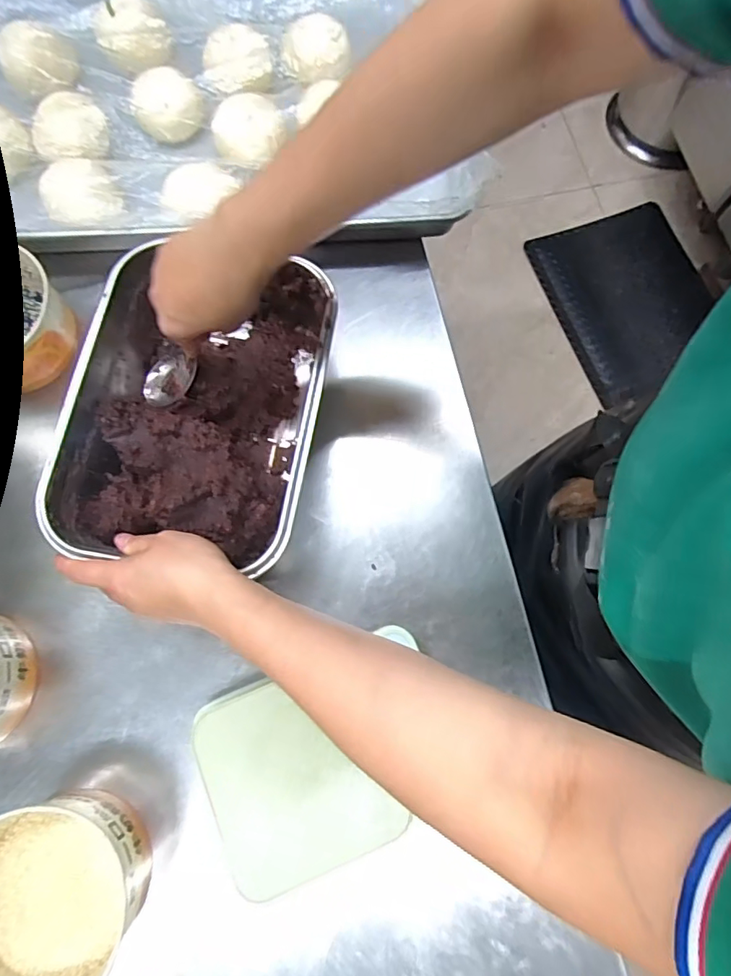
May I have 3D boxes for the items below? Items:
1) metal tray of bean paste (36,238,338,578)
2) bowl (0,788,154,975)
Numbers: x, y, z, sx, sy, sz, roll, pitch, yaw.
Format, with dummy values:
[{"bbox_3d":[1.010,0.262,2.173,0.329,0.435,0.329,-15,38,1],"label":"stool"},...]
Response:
[{"bbox_3d":[-0.141,-0.065,0.458,0.194,0.091,0.256,9,77,0],"label":"metal tray of bean paste"},{"bbox_3d":[-0.229,0.295,0.367,0.133,0.059,0.124,0,75,0],"label":"bowl"}]

